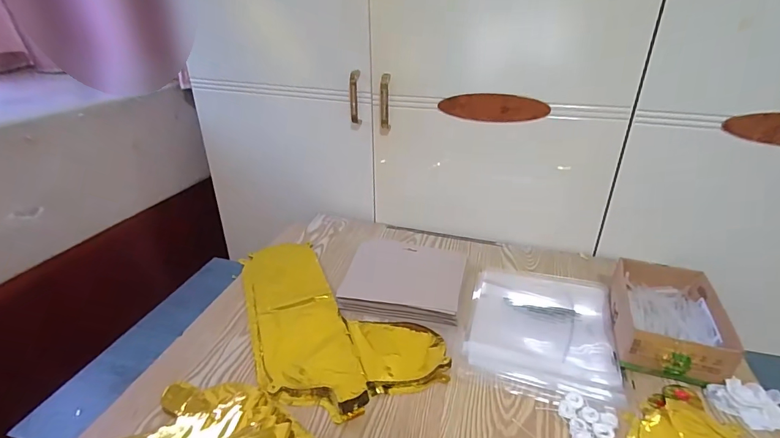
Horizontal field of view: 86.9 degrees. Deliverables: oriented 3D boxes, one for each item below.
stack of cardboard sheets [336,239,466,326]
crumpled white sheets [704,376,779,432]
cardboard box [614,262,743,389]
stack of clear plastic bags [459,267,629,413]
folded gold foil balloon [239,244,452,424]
[{"bbox_3d":[0.027,0.099,0.706,0.189,0.034,0.160,8,30,12],"label":"stack of cardboard sheets"},{"bbox_3d":[0.428,0.217,0.492,0.072,0.029,0.045,12,31,19],"label":"crumpled white sheets"},{"bbox_3d":[0.400,0.140,0.600,0.134,0.067,0.211,12,31,20],"label":"cardboard box"},{"bbox_3d":[0.238,0.166,0.652,0.210,0.013,0.287,10,30,17],"label":"stack of clear plastic bags"},{"bbox_3d":[-0.099,0.139,0.656,0.235,0.019,0.377,-12,31,-22],"label":"folded gold foil balloon"}]

